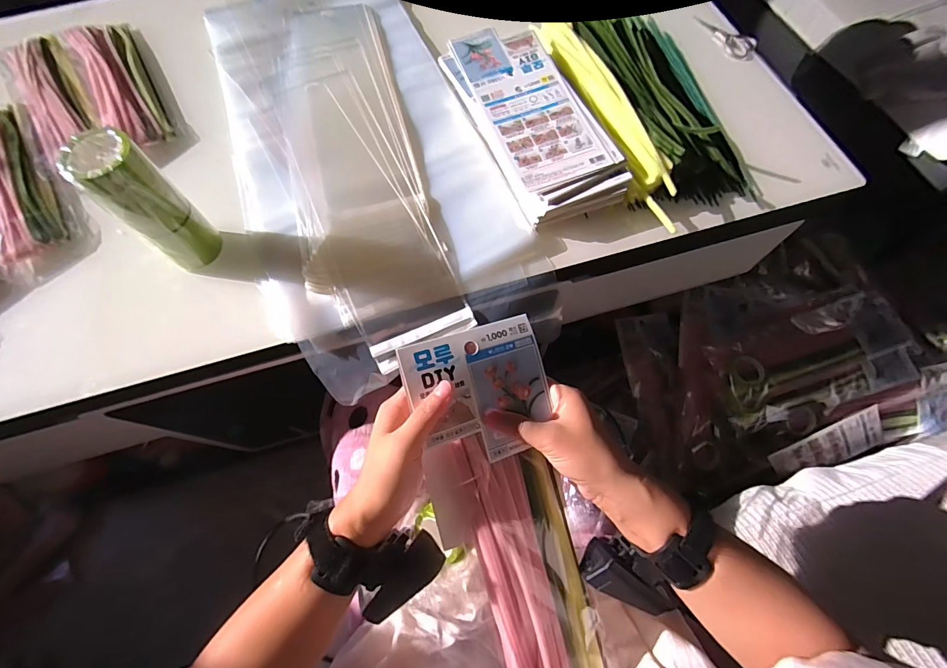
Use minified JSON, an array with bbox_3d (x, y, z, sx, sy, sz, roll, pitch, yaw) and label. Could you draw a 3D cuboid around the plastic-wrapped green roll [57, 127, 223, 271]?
[{"bbox_3d":[-0.341,-0.135,0.439,0.068,0.156,0.058,41,75,16],"label":"plastic-wrapped green roll"}]

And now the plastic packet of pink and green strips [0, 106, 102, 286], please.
[{"bbox_3d":[-0.608,-0.207,0.539,0.109,0.012,0.325,-37,72,-13],"label":"plastic packet of pink and green strips"}]

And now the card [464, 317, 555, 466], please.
[{"bbox_3d":[0.028,0.042,0.323,0.060,0.007,0.103,-15,92,-18],"label":"card"}]

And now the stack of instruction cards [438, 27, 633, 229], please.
[{"bbox_3d":[0.071,-0.276,0.528,0.136,0.050,0.305,-20,69,-7],"label":"stack of instruction cards"}]

